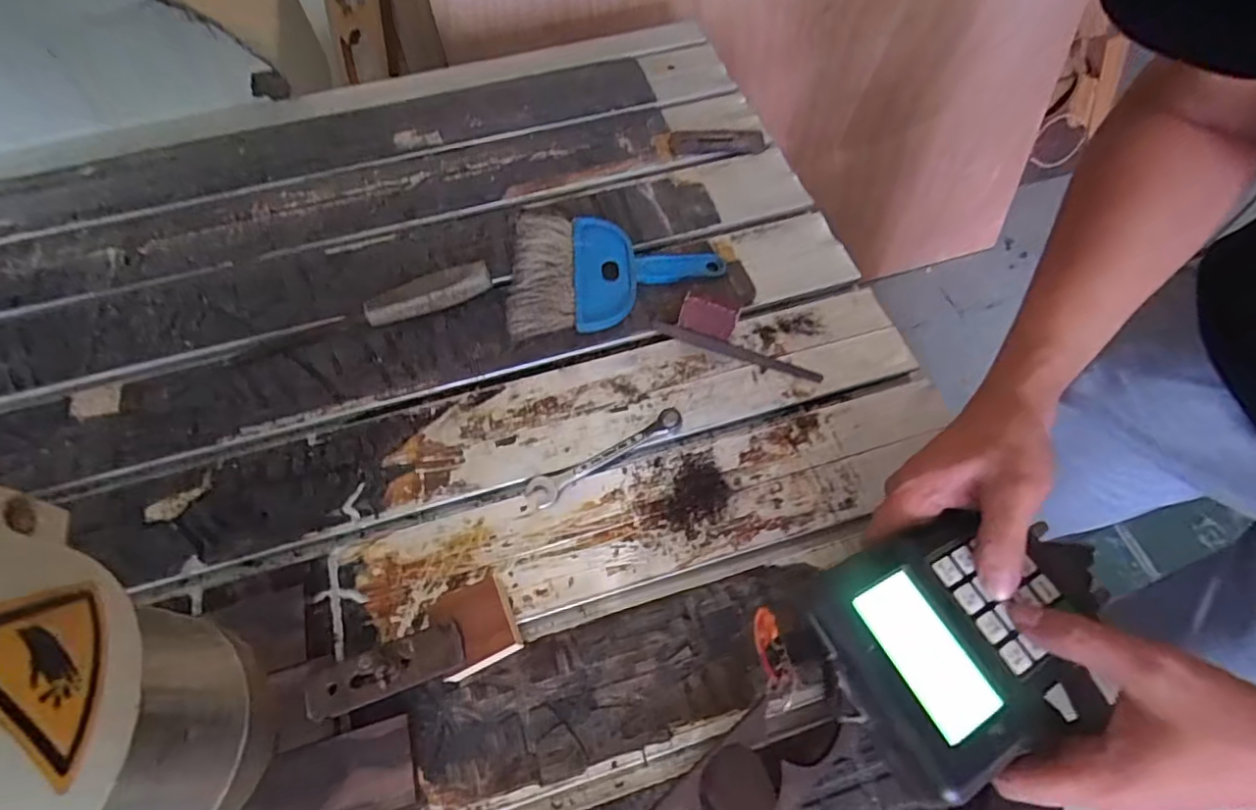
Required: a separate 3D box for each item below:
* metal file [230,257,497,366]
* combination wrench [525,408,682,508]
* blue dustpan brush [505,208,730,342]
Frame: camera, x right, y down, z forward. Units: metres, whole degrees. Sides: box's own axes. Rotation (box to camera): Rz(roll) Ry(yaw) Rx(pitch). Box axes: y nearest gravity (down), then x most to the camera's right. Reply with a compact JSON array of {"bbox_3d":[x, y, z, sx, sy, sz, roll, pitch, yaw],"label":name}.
[{"bbox_3d":[-0.231,-0.082,0.503,0.226,0.027,0.027,-16,62,-7],"label":"metal file"},{"bbox_3d":[-0.017,0.037,0.446,0.128,0.009,0.023,-29,65,-14],"label":"combination wrench"},{"bbox_3d":[-0.011,-0.121,0.523,0.183,0.024,0.130,-3,61,-1],"label":"blue dustpan brush"}]

